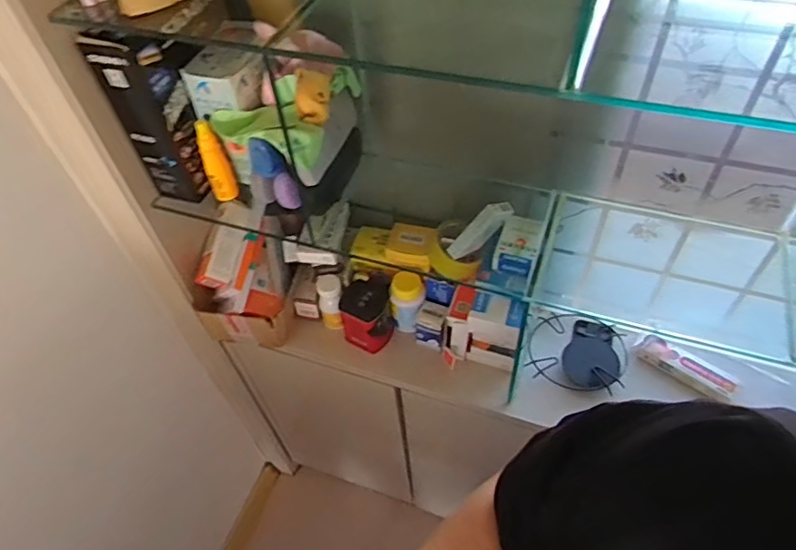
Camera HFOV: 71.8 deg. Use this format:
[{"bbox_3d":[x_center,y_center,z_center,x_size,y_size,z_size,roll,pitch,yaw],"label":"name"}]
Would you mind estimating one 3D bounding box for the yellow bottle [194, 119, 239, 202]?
[{"bbox_3d":[-0.255,-0.158,0.767,0.034,0.118,0.026,-15,51,-8],"label":"yellow bottle"}]

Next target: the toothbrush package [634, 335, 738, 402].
[{"bbox_3d":[0.464,0.148,0.888,0.152,0.030,0.038,34,60,27],"label":"toothbrush package"}]

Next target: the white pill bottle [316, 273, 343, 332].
[{"bbox_3d":[-0.115,0.046,0.952,0.041,0.103,0.054,-9,51,-4],"label":"white pill bottle"}]

